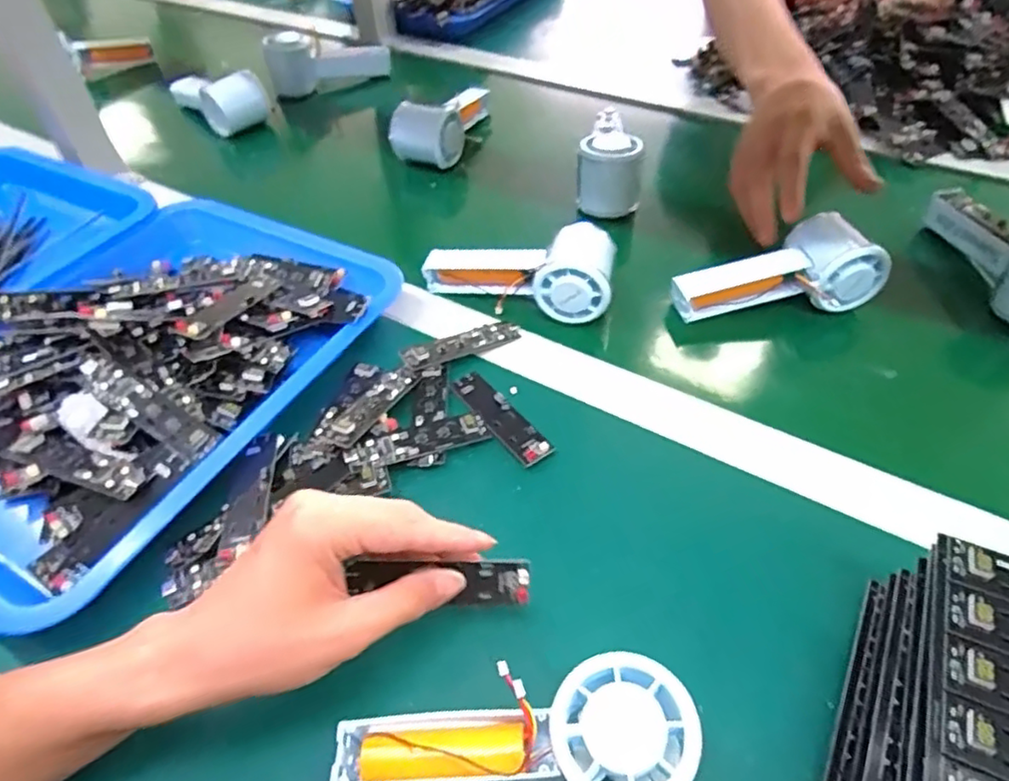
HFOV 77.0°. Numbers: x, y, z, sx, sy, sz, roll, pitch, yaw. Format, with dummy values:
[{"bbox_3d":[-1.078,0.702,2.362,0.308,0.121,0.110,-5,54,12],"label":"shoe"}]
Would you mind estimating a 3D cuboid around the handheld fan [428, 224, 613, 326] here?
[{"bbox_3d":[0.009,-0.097,0.507,0.149,0.047,0.069,6,50,8],"label":"handheld fan"}]

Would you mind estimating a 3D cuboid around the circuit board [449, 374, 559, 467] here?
[{"bbox_3d":[-0.004,0.017,0.426,0.024,0.009,0.090,-30,54,-21],"label":"circuit board"}]

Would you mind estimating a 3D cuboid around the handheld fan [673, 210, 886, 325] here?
[{"bbox_3d":[0.208,-0.089,0.485,0.145,0.054,0.060,-15,50,-9],"label":"handheld fan"}]

